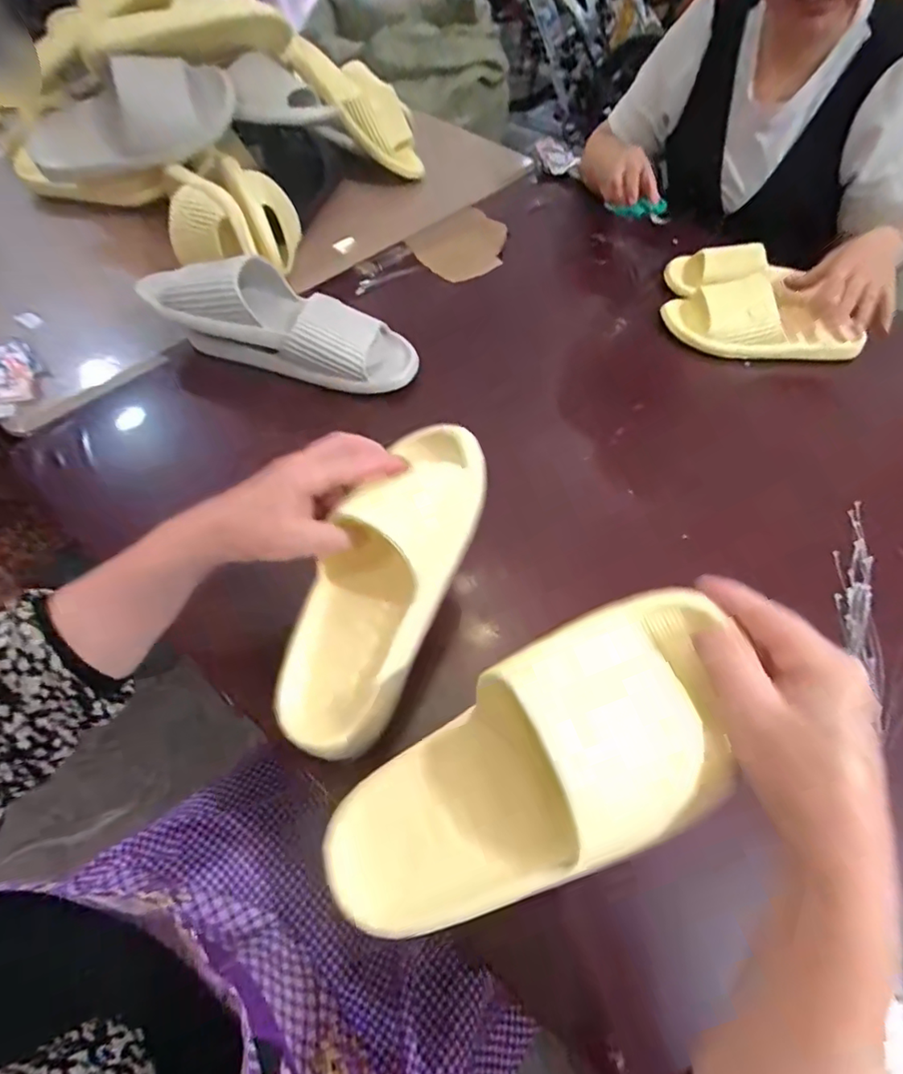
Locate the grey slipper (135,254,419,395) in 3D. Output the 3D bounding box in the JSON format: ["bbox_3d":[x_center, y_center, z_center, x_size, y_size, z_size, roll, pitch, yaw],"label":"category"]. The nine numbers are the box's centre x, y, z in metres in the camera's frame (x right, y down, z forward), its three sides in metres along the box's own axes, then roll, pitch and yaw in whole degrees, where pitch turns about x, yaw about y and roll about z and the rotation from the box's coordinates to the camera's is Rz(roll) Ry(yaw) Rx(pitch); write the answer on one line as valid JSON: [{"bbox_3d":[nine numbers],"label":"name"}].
[{"bbox_3d":[-0.189,-0.248,0.638,0.310,0.098,0.103,17,54,-7],"label":"grey slipper"}]

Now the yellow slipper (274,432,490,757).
[{"bbox_3d":[-0.049,0.026,0.395,0.086,0.058,0.248,23,80,12],"label":"yellow slipper"}]

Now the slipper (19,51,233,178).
[{"bbox_3d":[-0.429,-0.555,0.748,0.306,0.109,0.142,0,52,21],"label":"slipper"}]

